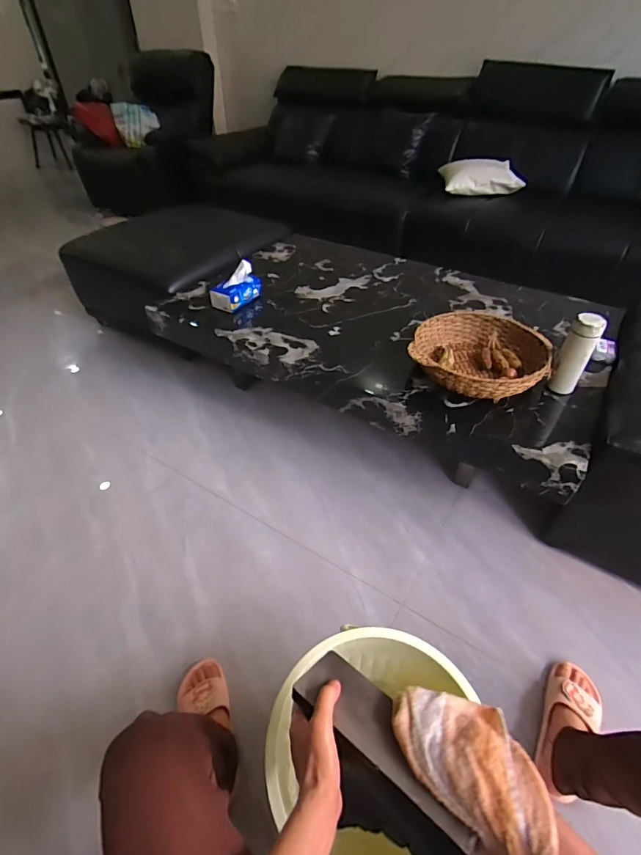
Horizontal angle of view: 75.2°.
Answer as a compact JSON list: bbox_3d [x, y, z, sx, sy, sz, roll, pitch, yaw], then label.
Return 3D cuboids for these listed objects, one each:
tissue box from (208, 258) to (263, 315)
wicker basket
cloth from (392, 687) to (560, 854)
[{"bbox_3d":[-0.289,-0.480,1.434,0.094,0.119,0.172,26,49,25],"label":"tissue box"},{"bbox_3d":[0.433,-0.195,1.152,0.339,0.103,0.343,0,43,0],"label":"wicker basket"},{"bbox_3d":[0.149,0.362,0.428,0.133,0.081,0.170,4,44,5],"label":"cloth"}]

